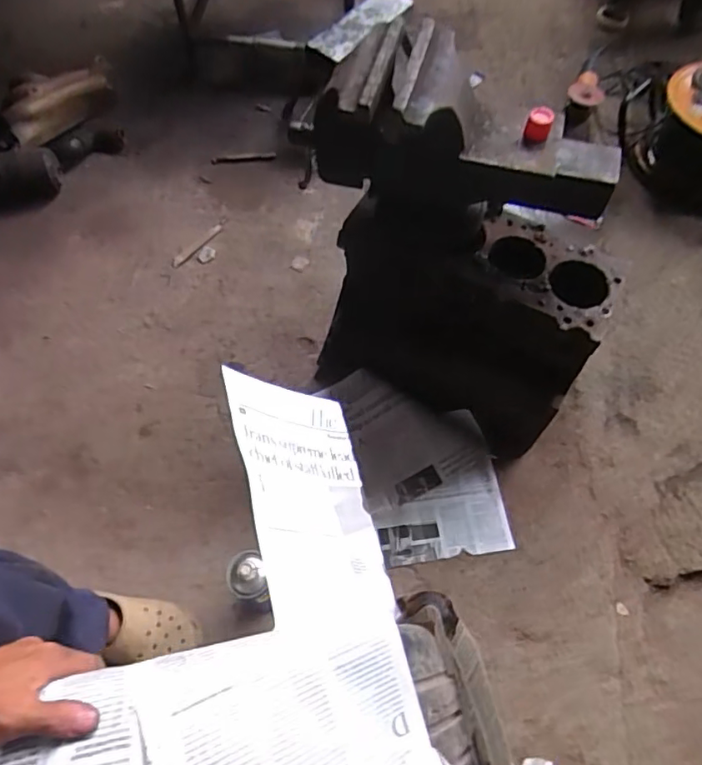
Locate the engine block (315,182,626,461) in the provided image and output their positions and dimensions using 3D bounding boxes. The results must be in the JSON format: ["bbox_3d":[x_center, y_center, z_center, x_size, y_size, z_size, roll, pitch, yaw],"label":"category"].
[{"bbox_3d":[0.187,-0.115,0.992,0.437,0.310,0.259,25,65,13],"label":"engine block"}]

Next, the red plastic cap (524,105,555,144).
[{"bbox_3d":[0.254,-0.349,0.752,0.032,0.036,0.026,17,64,9],"label":"red plastic cap"}]

